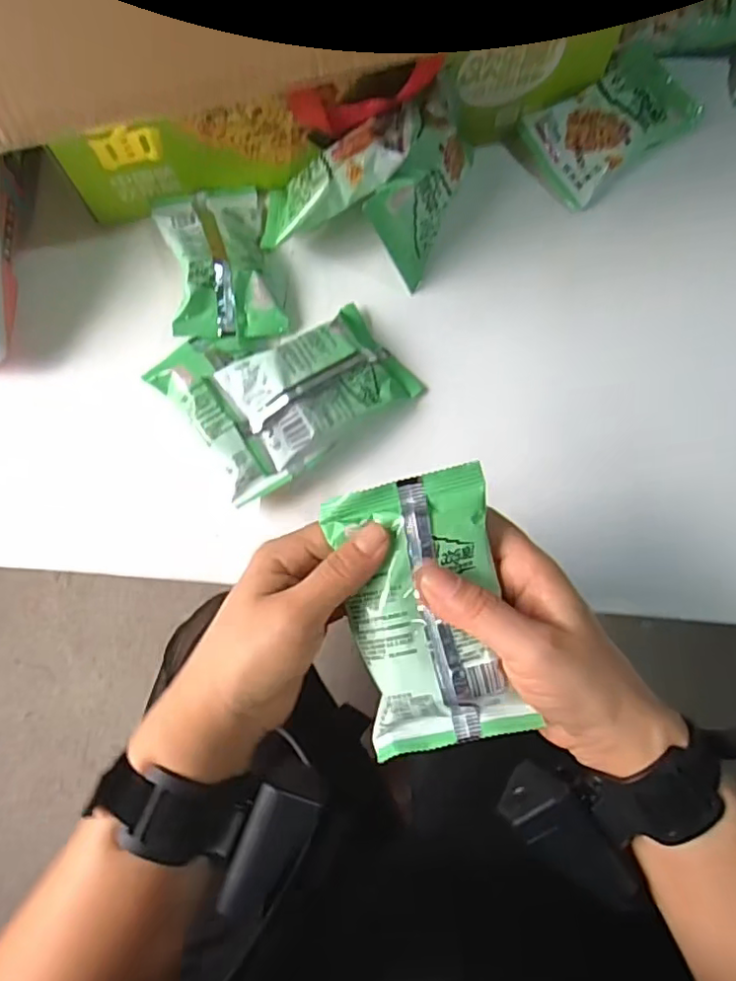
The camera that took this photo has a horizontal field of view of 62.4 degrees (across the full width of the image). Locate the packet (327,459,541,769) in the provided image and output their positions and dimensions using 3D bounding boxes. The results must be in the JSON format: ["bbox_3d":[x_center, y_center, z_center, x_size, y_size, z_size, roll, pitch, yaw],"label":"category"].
[{"bbox_3d":[0.029,0.058,0.293,0.075,0.029,0.124,-13,76,-2],"label":"packet"}]

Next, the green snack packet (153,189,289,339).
[{"bbox_3d":[-0.114,-0.176,0.455,0.076,0.033,0.128,-13,76,-2],"label":"green snack packet"}]

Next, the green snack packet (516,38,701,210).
[{"bbox_3d":[0.193,-0.295,0.482,0.127,0.031,0.083,-33,77,-7],"label":"green snack packet"}]

